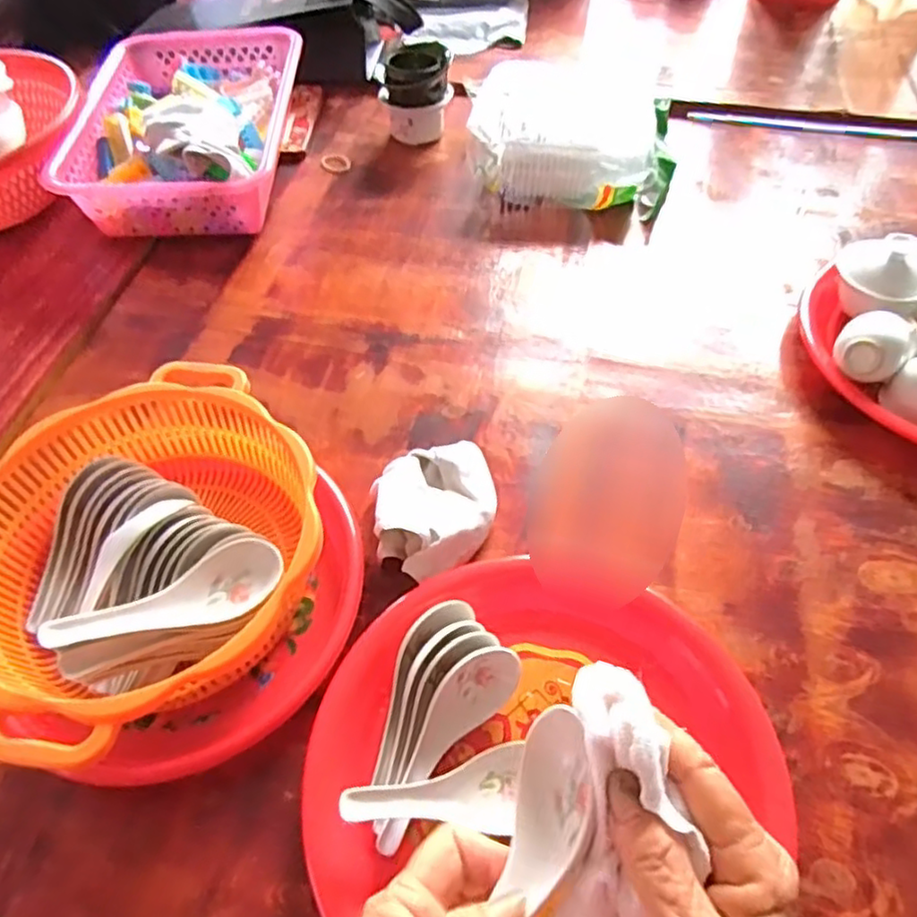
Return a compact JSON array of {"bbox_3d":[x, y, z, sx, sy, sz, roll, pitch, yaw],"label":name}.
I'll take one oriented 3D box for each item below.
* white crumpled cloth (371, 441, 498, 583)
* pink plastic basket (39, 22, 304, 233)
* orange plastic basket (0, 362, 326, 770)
[{"bbox_3d":[-0.016,0.034,0.479,0.088,0.042,0.098,-13,55,-8],"label":"white crumpled cloth"},{"bbox_3d":[-0.284,-0.360,0.735,0.217,0.089,0.318,-1,54,1],"label":"pink plastic basket"},{"bbox_3d":[-0.195,0.062,0.438,0.212,0.087,0.214,-32,60,-20],"label":"orange plastic basket"}]

